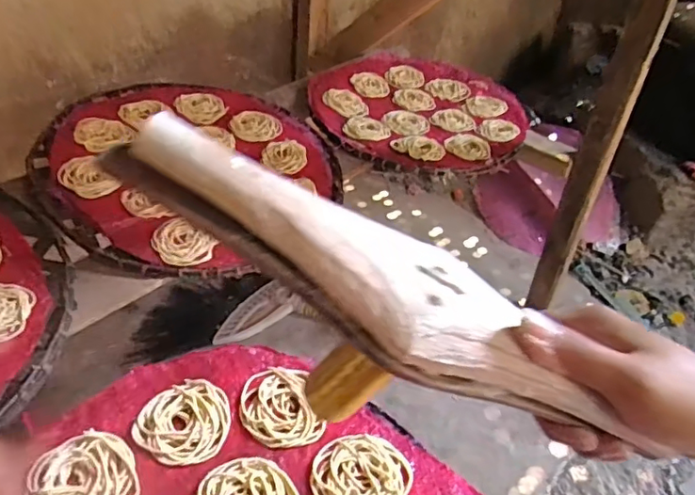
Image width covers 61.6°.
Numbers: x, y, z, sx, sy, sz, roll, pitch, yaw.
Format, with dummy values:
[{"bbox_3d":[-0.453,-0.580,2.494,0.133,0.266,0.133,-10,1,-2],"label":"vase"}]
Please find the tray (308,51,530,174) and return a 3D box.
[{"bbox_3d":[0.113,-0.231,0.967,0.346,0.062,0.339,3,38,-2],"label":"tray"}]

